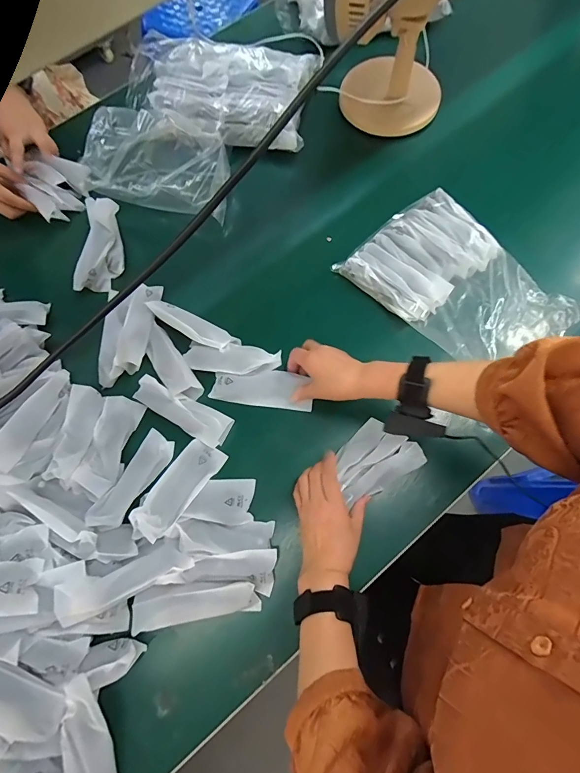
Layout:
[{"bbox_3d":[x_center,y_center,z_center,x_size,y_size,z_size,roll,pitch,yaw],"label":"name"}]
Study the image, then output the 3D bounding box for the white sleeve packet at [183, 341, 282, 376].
[{"bbox_3d":[-0.087,-0.044,0.569,0.144,0.015,0.048,9,73,5],"label":"white sleeve packet"}]

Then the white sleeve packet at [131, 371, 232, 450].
[{"bbox_3d":[-0.160,0.035,0.557,0.151,0.021,0.047,27,75,10],"label":"white sleeve packet"}]

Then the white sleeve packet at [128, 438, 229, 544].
[{"bbox_3d":[-0.150,0.136,0.511,0.054,0.028,0.142,31,54,11],"label":"white sleeve packet"}]

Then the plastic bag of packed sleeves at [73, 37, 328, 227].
[{"bbox_3d":[-0.155,-0.497,0.684,0.328,0.076,0.370,15,74,6],"label":"plastic bag of packed sleeves"}]

